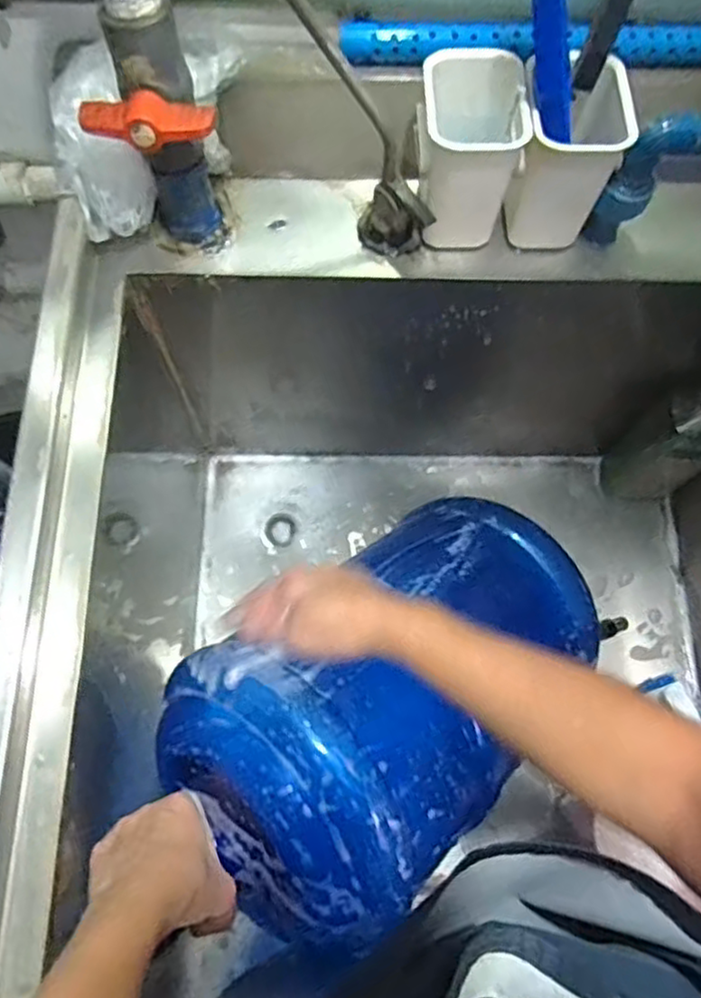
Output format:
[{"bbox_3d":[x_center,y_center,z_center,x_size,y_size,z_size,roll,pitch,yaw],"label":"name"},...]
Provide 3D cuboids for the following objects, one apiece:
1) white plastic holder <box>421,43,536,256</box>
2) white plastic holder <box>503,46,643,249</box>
[{"bbox_3d":[0.086,-0.266,0.526,0.068,0.109,0.097,1,71,-1],"label":"white plastic holder"},{"bbox_3d":[0.155,-0.259,0.530,0.071,0.114,0.084,-4,72,-3],"label":"white plastic holder"}]

